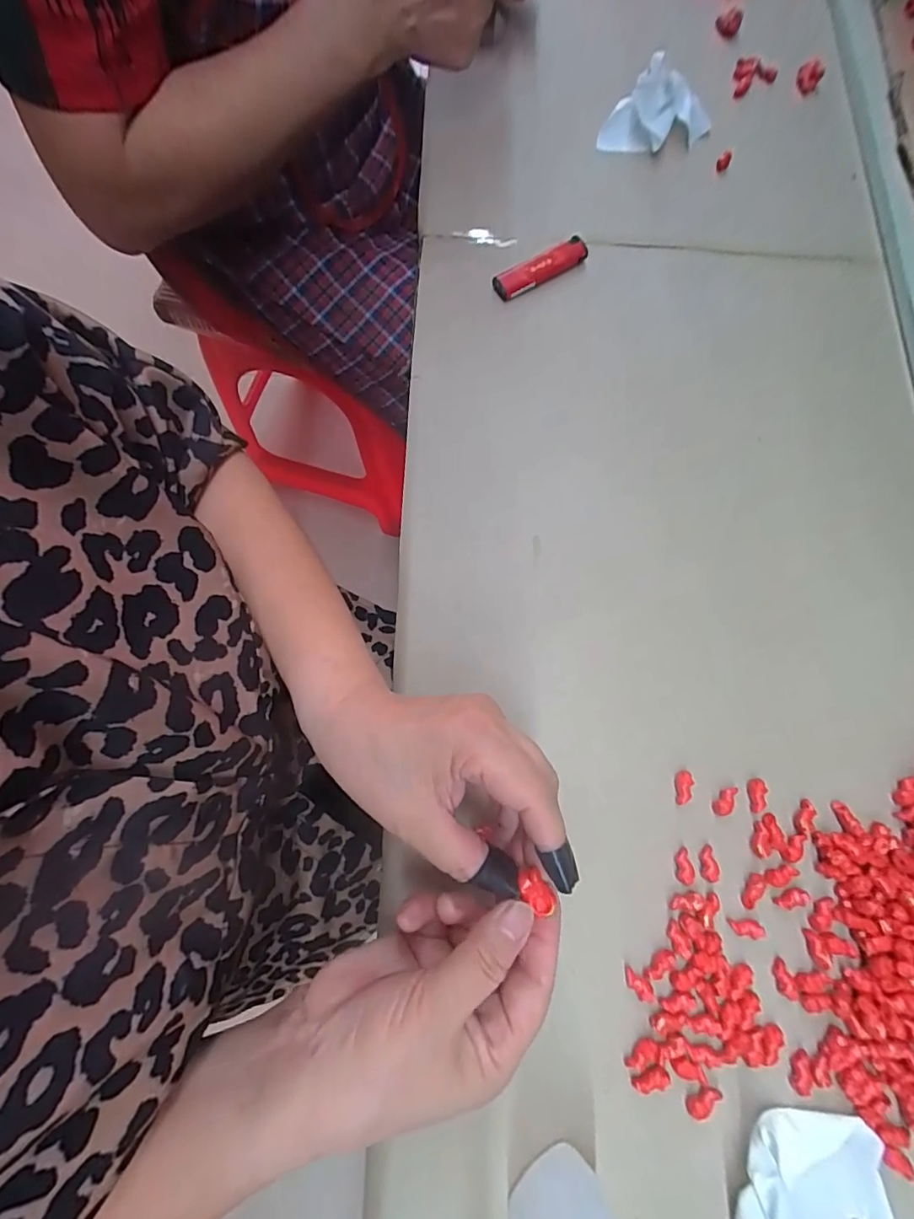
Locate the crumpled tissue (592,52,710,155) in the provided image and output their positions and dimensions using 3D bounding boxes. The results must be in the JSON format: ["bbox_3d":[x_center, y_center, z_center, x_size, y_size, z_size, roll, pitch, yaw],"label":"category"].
[{"bbox_3d":[0.159,-0.395,0.397,0.089,0.040,0.042,-4,76,-3],"label":"crumpled tissue"}]

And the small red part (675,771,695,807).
[{"bbox_3d":[0.129,0.102,0.289,0.009,0.007,0.019,11,76,1],"label":"small red part"}]

